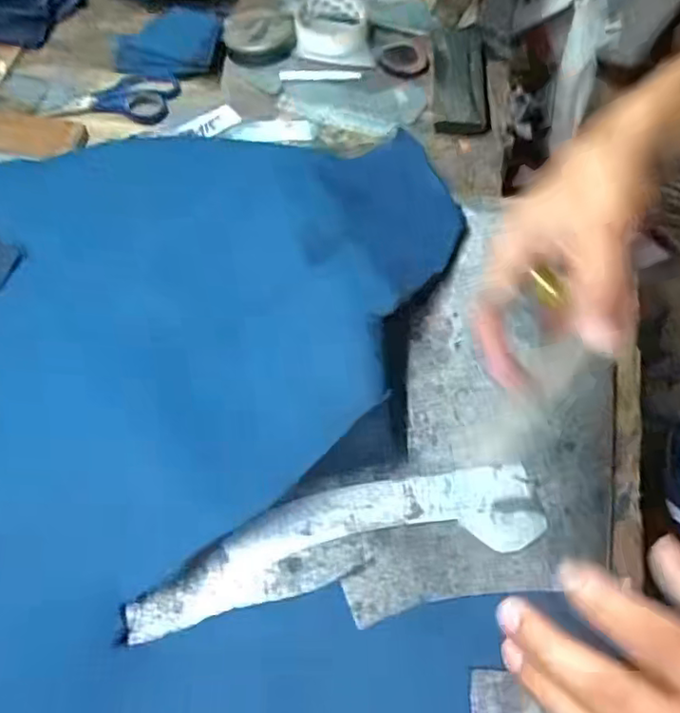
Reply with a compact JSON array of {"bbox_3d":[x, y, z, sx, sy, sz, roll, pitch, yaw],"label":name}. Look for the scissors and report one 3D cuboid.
[{"bbox_3d":[-0.251,-0.282,0.660,0.141,0.008,0.067,-1,62,-1],"label":"scissors"}]

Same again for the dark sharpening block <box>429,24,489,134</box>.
[{"bbox_3d":[0.129,-0.303,0.651,0.056,0.016,0.195,3,62,1],"label":"dark sharpening block"}]

